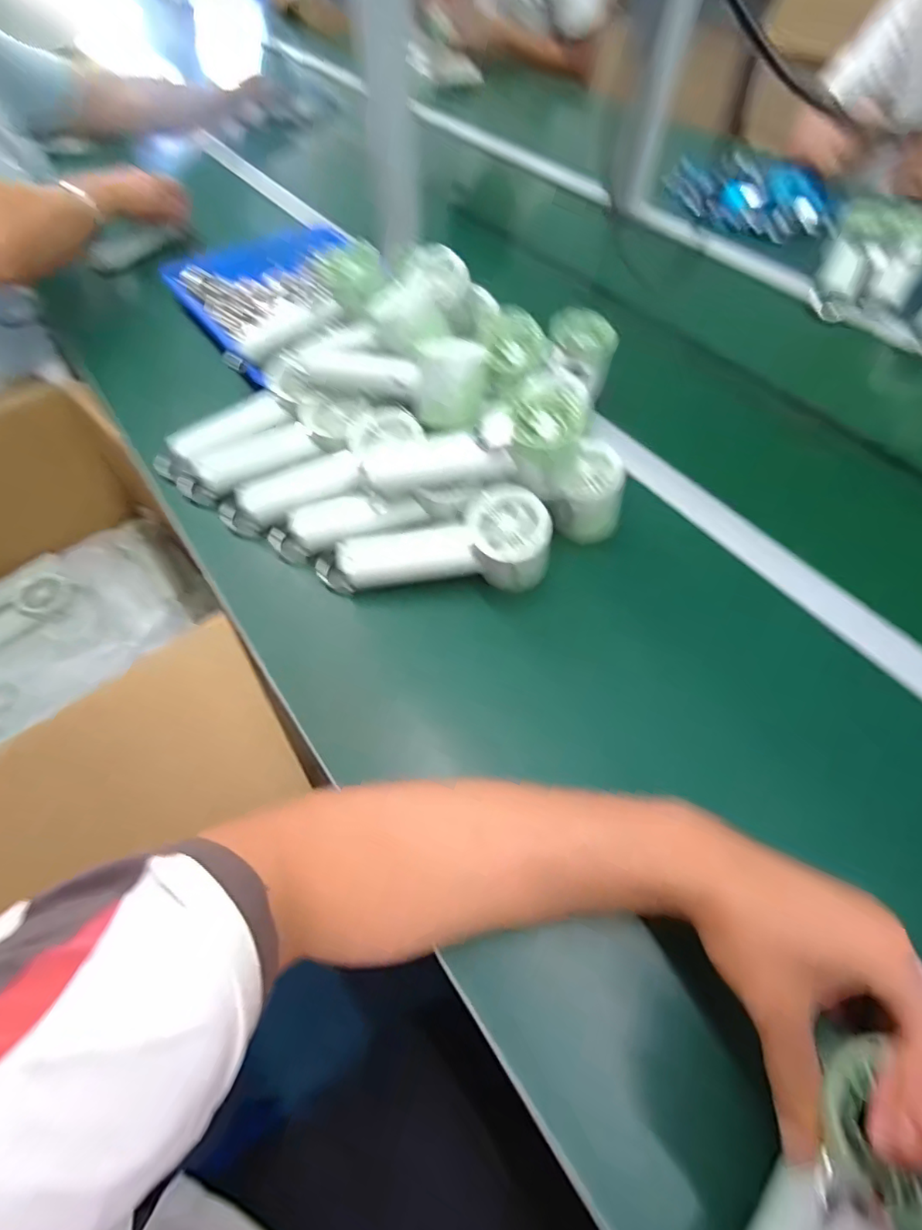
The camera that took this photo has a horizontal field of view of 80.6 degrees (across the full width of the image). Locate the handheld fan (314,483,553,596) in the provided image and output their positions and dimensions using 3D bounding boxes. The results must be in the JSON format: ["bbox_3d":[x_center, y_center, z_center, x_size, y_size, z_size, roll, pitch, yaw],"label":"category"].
[{"bbox_3d":[-0.023,-0.051,0.466,0.201,0.066,0.067,-8,57,12],"label":"handheld fan"}]

